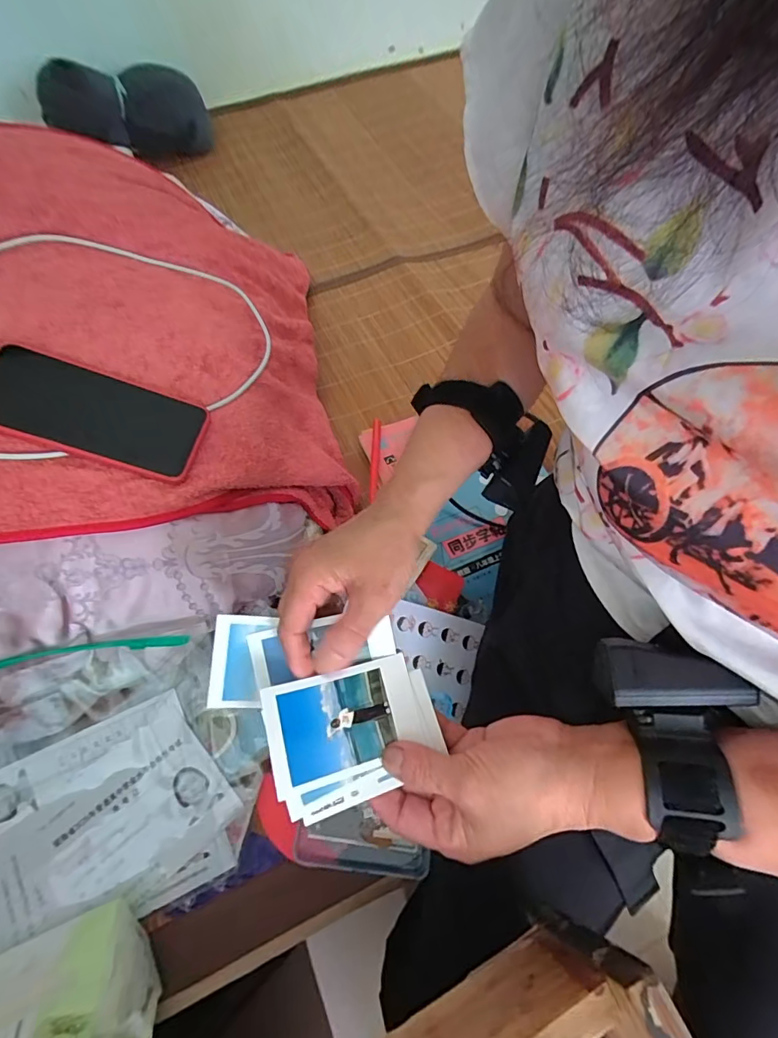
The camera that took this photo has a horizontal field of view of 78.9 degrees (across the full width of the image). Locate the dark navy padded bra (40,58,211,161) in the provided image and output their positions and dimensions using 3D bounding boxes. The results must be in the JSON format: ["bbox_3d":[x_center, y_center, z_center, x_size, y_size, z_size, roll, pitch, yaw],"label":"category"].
[{"bbox_3d":[-0.542,-0.844,0.988,0.319,0.150,0.113,-11,58,-24],"label":"dark navy padded bra"}]

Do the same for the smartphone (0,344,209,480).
[{"bbox_3d":[-0.238,-0.086,0.382,0.158,0.009,0.076,17,67,-16],"label":"smartphone"}]

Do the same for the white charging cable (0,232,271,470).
[{"bbox_3d":[-0.266,-0.166,0.428,0.229,0.030,0.308,45,57,9],"label":"white charging cable"}]

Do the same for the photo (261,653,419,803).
[{"bbox_3d":[-0.025,0.113,0.268,0.084,0.004,0.053,-9,68,-20],"label":"photo"}]

